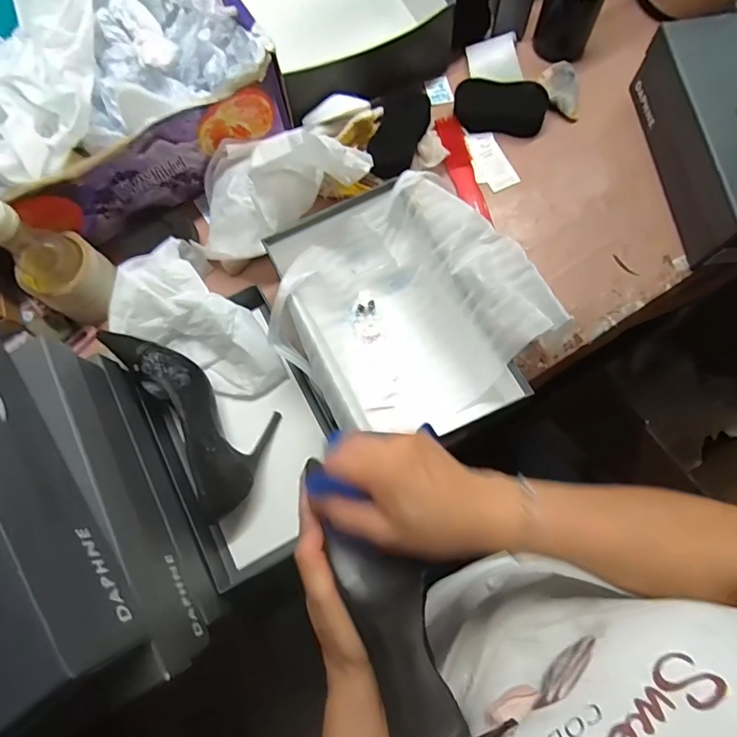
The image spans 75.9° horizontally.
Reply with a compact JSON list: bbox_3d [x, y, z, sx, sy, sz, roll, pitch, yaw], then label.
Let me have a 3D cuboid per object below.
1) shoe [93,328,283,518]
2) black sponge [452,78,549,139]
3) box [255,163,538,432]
[{"bbox_3d":[-0.187,0.036,0.533,0.110,0.072,0.240,-34,76,-7],"label":"shoe"},{"bbox_3d":[0.184,-0.364,0.660,0.125,0.034,0.061,0,74,2],"label":"black sponge"},{"bbox_3d":[0.028,-0.058,0.538,0.213,0.096,0.280,-22,75,-4],"label":"box"}]

